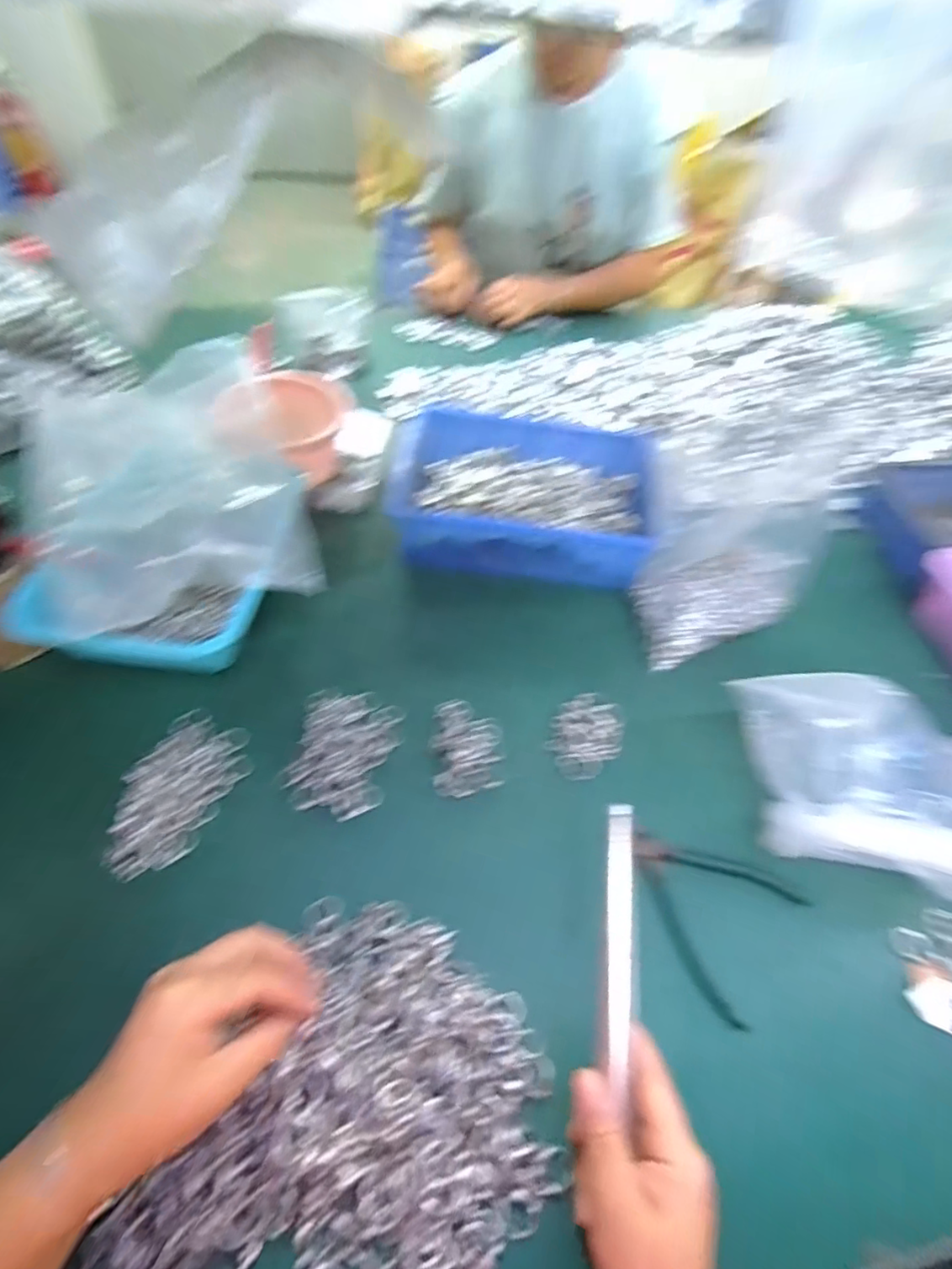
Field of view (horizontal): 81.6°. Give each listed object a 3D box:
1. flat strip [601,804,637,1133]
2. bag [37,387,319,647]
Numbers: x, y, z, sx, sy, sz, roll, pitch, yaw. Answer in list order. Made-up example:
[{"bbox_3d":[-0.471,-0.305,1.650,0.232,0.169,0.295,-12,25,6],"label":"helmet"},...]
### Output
[{"bbox_3d":[0.086,0.184,0.324,0.017,0.012,0.159,3,81,-1],"label":"flat strip"},{"bbox_3d":[-0.298,-0.151,0.539,0.237,0.062,0.325,-13,55,-14],"label":"bag"}]

